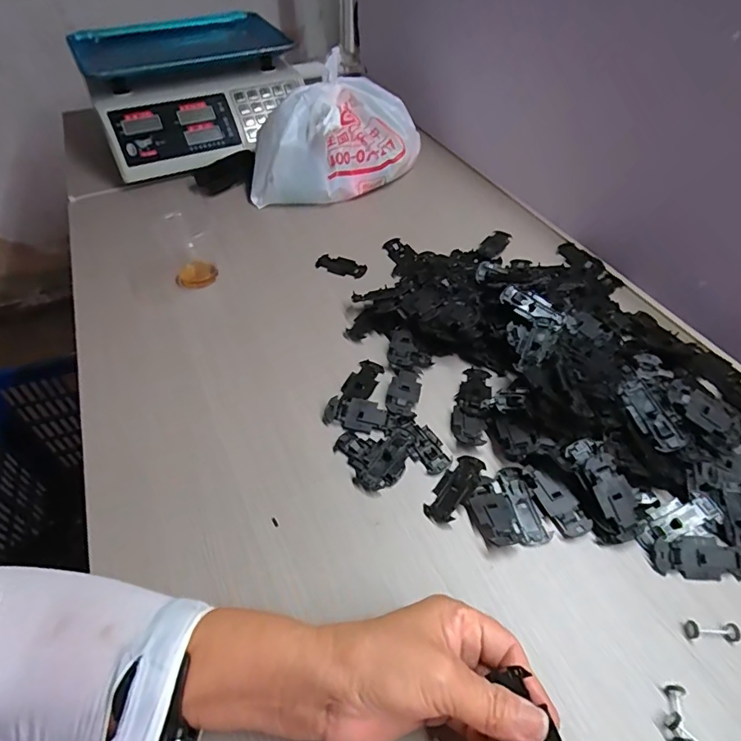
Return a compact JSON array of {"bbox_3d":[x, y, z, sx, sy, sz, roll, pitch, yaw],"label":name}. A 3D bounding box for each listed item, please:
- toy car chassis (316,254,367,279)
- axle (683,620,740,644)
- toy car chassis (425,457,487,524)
[{"bbox_3d":[-0.036,-0.131,0.607,0.065,0.008,0.027,19,52,16],"label":"toy car chassis"},{"bbox_3d":[0.230,0.176,0.322,0.034,0.008,0.011,2,50,2],"label":"axle"},{"bbox_3d":[0.070,0.095,0.394,0.027,0.007,0.067,30,56,23],"label":"toy car chassis"}]

